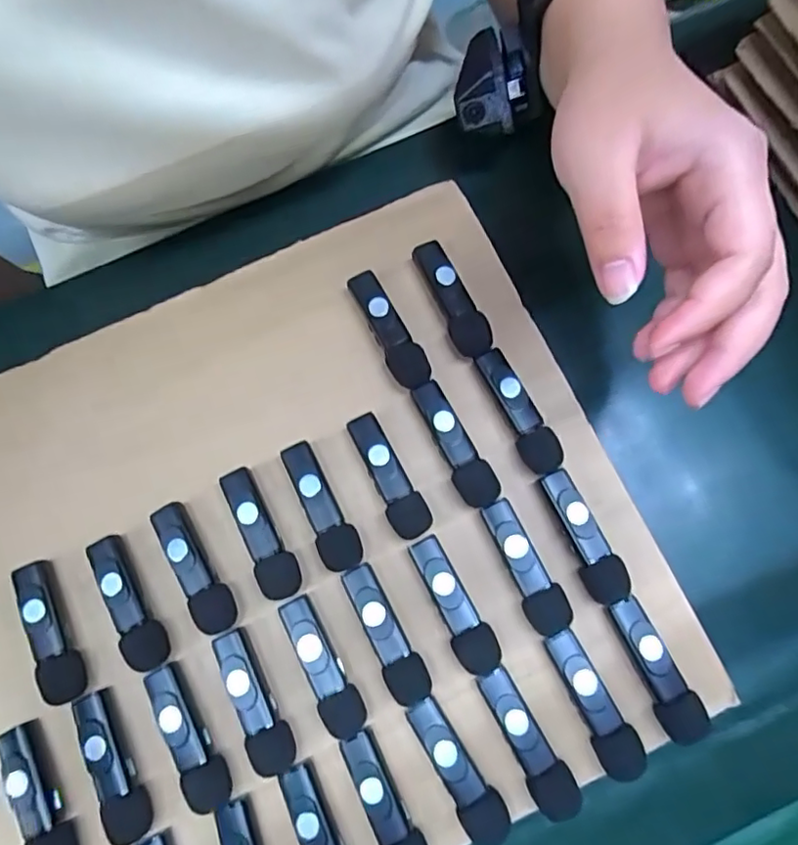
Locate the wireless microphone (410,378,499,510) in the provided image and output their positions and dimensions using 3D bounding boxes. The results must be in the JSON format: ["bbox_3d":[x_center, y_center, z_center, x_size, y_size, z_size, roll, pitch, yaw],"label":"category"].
[{"bbox_3d":[0.027,0.010,0.285,0.017,0.014,0.066,-27,82,-3],"label":"wireless microphone"}]

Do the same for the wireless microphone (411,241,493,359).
[{"bbox_3d":[0.028,-0.063,0.299,0.018,0.018,0.065,-23,82,-3],"label":"wireless microphone"}]

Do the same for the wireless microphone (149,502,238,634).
[{"bbox_3d":[-0.097,0.069,0.275,0.018,0.014,0.064,-28,82,-3],"label":"wireless microphone"}]

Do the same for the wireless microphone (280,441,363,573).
[{"bbox_3d":[-0.037,0.040,0.280,0.019,0.013,0.064,-23,82,-3],"label":"wireless microphone"}]

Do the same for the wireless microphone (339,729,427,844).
[{"bbox_3d":[-0.006,0.168,0.253,0.019,0.016,0.063,-23,82,-3],"label":"wireless microphone"}]

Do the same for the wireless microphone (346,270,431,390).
[{"bbox_3d":[-0.006,-0.047,0.296,0.018,0.012,0.066,-30,82,-4],"label":"wireless microphone"}]

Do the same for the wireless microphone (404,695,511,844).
[{"bbox_3d":[0.026,0.153,0.256,0.019,0.015,0.063,-29,82,-4],"label":"wireless microphone"}]

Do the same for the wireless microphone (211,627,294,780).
[{"bbox_3d":[-0.066,0.126,0.263,0.019,0.016,0.063,-24,82,-3],"label":"wireless microphone"}]

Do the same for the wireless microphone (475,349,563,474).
[{"bbox_3d":[0.059,-0.005,0.288,0.016,0.019,0.065,-25,82,-3],"label":"wireless microphone"}]

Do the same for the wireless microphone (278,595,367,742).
[{"bbox_3d":[-0.036,0.112,0.266,0.019,0.015,0.063,-28,82,-3],"label":"wireless microphone"}]

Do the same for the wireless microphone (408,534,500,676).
[{"bbox_3d":[0.025,0.084,0.269,0.018,0.016,0.064,-28,82,-3],"label":"wireless microphone"}]

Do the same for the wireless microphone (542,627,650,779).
[{"bbox_3d":[0.086,0.123,0.258,0.018,0.021,0.062,-24,82,-3],"label":"wireless microphone"}]

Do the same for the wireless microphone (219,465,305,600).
[{"bbox_3d":[-0.066,0.053,0.278,0.019,0.013,0.064,-24,82,-3],"label":"wireless microphone"}]

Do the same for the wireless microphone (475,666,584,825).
[{"bbox_3d":[0.057,0.141,0.258,0.019,0.017,0.064,-28,82,-3],"label":"wireless microphone"}]

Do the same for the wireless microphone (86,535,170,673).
[{"bbox_3d":[-0.126,0.084,0.271,0.018,0.014,0.063,-26,82,-3],"label":"wireless microphone"}]

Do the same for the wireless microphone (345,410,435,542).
[{"bbox_3d":[-0.006,0.026,0.281,0.018,0.014,0.063,-28,82,-3],"label":"wireless microphone"}]

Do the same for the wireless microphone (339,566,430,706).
[{"bbox_3d":[-0.006,0.097,0.267,0.018,0.017,0.064,-25,82,-3],"label":"wireless microphone"}]

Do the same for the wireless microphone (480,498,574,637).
[{"bbox_3d":[0.059,0.067,0.272,0.019,0.016,0.063,-23,82,-3],"label":"wireless microphone"}]

